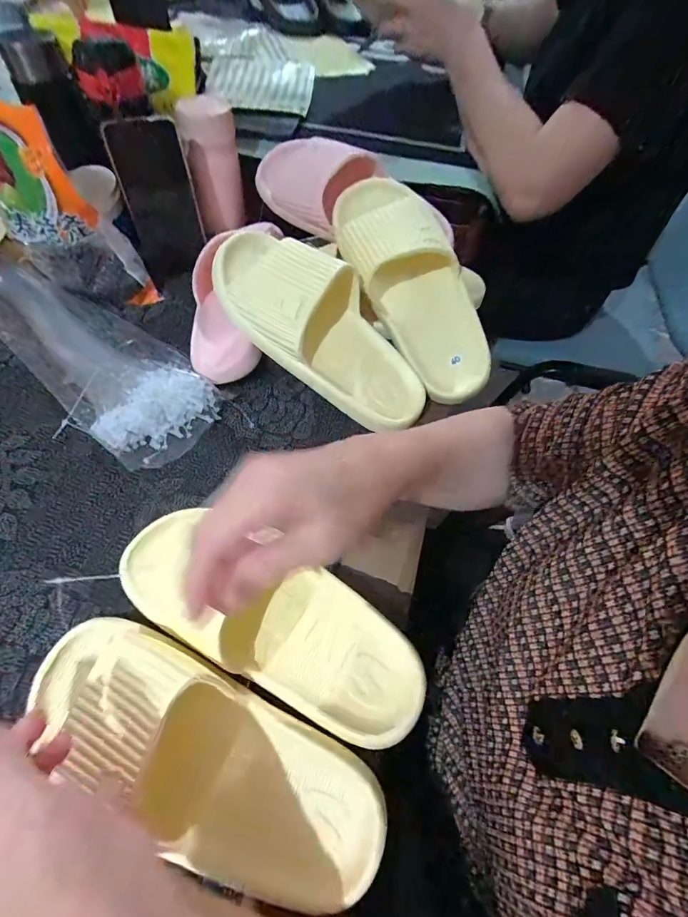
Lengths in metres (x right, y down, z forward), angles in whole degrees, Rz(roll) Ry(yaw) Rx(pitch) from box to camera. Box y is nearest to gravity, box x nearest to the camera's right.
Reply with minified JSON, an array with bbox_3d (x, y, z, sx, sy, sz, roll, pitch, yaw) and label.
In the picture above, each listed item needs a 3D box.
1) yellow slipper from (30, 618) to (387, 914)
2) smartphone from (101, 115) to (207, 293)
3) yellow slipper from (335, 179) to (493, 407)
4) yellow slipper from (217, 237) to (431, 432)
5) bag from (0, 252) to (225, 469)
[{"bbox_3d":[-0.093,0.180,0.261,0.255,0.062,0.083,26,61,10],"label":"yellow slipper"},{"bbox_3d":[-0.217,-0.297,0.500,0.081,0.166,0.009,-10,42,-6],"label":"smartphone"},{"bbox_3d":[0.083,-0.189,0.455,0.117,0.070,0.260,-27,90,-18],"label":"yellow slipper"},{"bbox_3d":[-0.021,-0.134,0.427,0.260,0.072,0.103,43,64,-6],"label":"yellow slipper"},{"bbox_3d":[-0.296,-0.138,0.470,0.393,0.033,0.122,40,65,18],"label":"bag"}]

